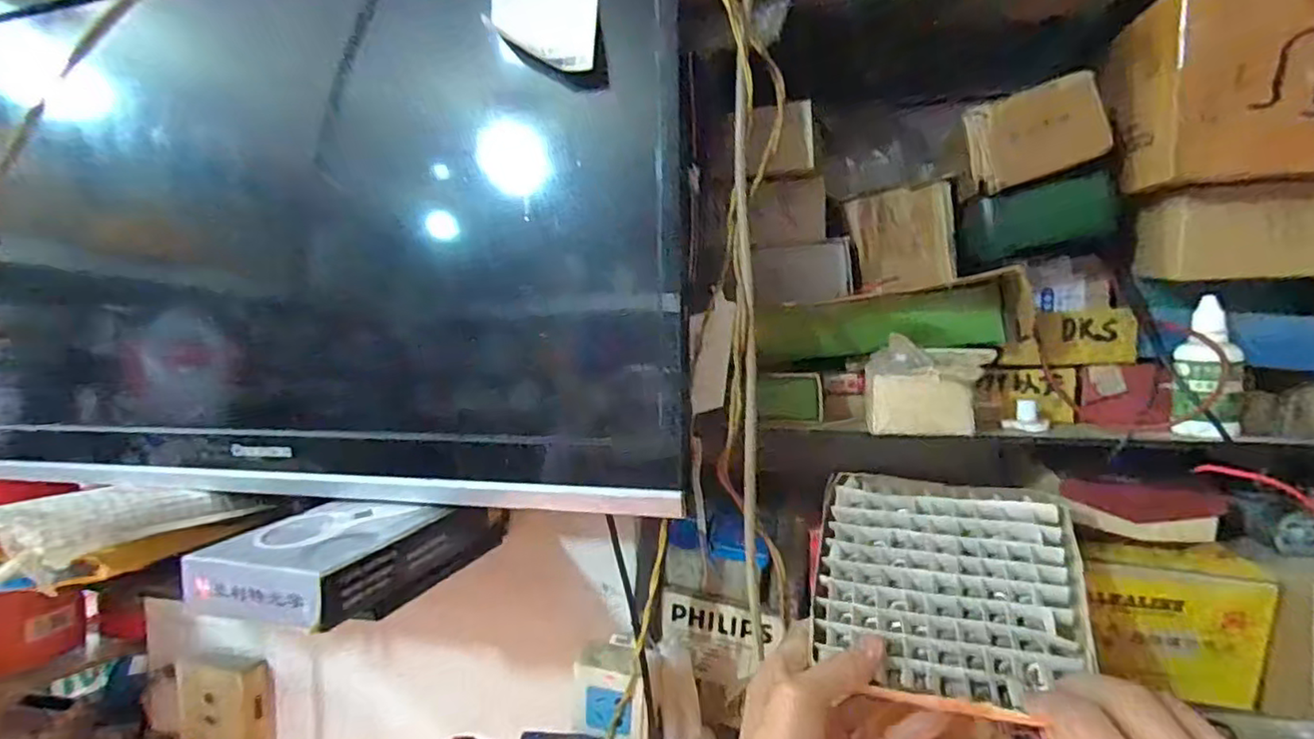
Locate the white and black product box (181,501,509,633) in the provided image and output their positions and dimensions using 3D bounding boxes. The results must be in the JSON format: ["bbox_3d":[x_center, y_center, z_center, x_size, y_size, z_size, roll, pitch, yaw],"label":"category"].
[{"bbox_3d":[-0.200,0.123,0.450,0.103,0.047,0.196,0,4,18],"label":"white and black product box"}]

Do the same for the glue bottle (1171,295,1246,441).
[{"bbox_3d":[0.362,0.000,0.417,0.035,0.089,0.030,2,4,42],"label":"glue bottle"}]

